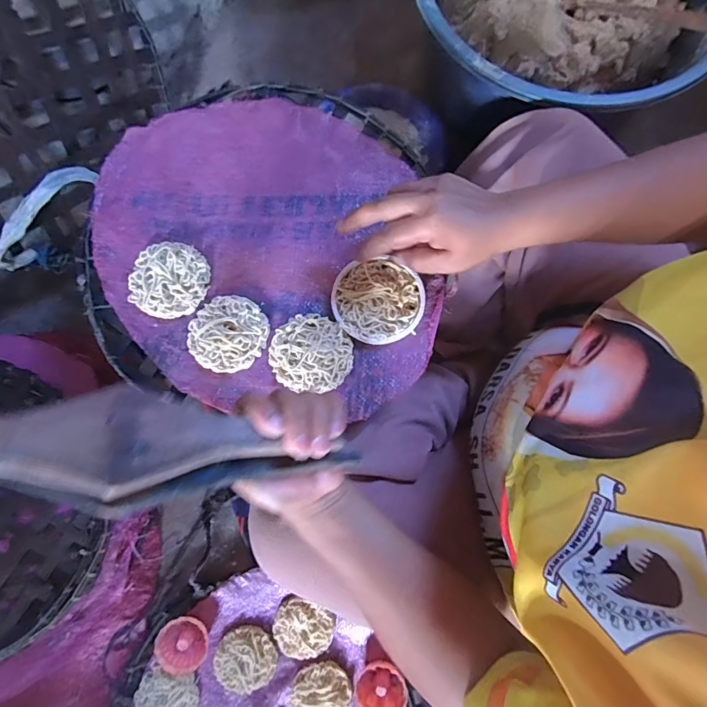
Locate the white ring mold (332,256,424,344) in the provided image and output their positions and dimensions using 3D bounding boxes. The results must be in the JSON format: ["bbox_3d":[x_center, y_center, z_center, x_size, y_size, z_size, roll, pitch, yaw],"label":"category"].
[{"bbox_3d":[0.023,-0.050,0.405,0.089,0.010,0.080,2,79,2],"label":"white ring mold"}]

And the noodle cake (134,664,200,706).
[{"bbox_3d":[-0.231,0.425,0.522,0.075,0.012,0.068,17,80,4],"label":"noodle cake"}]

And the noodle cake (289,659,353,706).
[{"bbox_3d":[-0.041,0.425,0.524,0.072,0.011,0.078,37,82,8],"label":"noodle cake"}]

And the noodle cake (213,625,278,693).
[{"bbox_3d":[-0.135,0.383,0.530,0.075,0.008,0.070,0,79,1],"label":"noodle cake"}]

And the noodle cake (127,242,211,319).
[{"bbox_3d":[-0.181,-0.073,0.416,0.074,0.007,0.074,0,79,1],"label":"noodle cake"}]

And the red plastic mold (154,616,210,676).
[{"bbox_3d":[-0.212,0.362,0.526,0.062,0.017,0.058,0,79,1],"label":"red plastic mold"}]

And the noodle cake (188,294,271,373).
[{"bbox_3d":[-0.119,-0.020,0.404,0.072,0.009,0.072,0,79,1],"label":"noodle cake"}]

